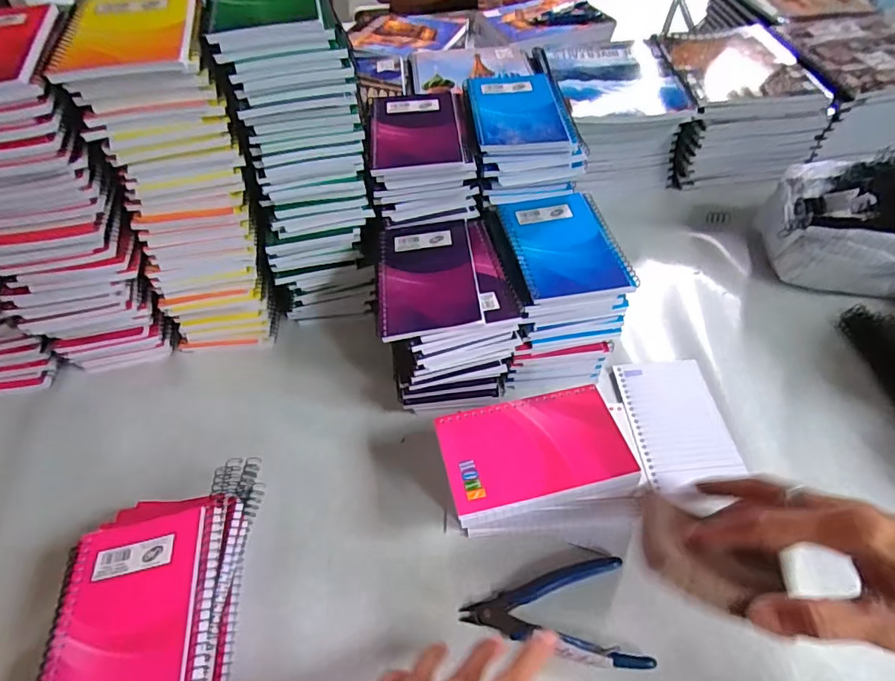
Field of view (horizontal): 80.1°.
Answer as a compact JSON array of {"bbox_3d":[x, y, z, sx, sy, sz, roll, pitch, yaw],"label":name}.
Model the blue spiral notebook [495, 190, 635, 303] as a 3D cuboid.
[{"bbox_3d":[0.102,-0.085,0.467,0.090,0.011,0.127,-9,49,-5],"label":"blue spiral notebook"}]

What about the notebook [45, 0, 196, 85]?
[{"bbox_3d":[-0.222,-0.216,0.373,0.086,0.013,0.132,-12,50,-8],"label":"notebook"}]

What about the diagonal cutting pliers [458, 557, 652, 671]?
[{"bbox_3d":[0.071,0.188,0.366,0.116,0.011,0.070,-5,49,0],"label":"diagonal cutting pliers"}]

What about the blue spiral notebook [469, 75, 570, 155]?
[{"bbox_3d":[0.064,-0.215,0.505,0.080,0.016,0.114,-5,49,-2],"label":"blue spiral notebook"}]

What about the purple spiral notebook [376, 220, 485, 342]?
[{"bbox_3d":[-0.018,-0.059,0.451,0.082,0.013,0.140,-5,49,-2],"label":"purple spiral notebook"}]

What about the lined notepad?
[{"bbox_3d":[0.202,0.076,0.461,0.080,0.006,0.141,-4,49,1],"label":"lined notepad"}]

